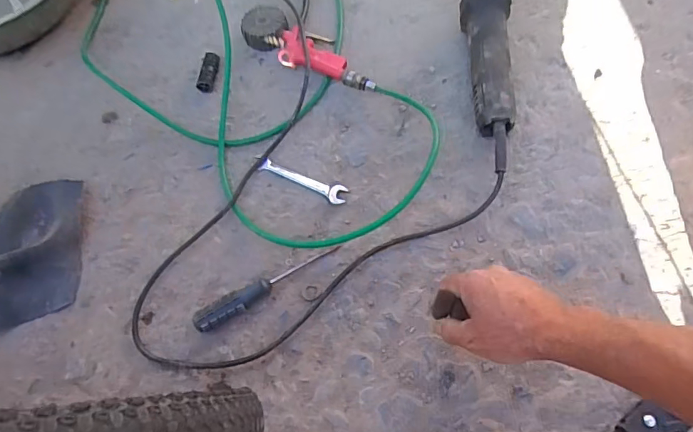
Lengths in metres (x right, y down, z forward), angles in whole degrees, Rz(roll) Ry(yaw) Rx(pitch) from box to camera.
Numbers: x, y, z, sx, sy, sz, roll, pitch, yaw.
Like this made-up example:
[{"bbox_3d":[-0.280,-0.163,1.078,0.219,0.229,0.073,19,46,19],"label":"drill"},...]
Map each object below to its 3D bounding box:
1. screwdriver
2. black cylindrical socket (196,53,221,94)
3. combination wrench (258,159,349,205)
[{"bbox_3d":[-0.090,0.084,0.551,0.182,0.026,0.026,-27,66,-11],"label":"screwdriver"},{"bbox_3d":[-0.213,-0.219,0.720,0.027,0.025,0.065,4,64,2],"label":"black cylindrical socket"},{"bbox_3d":[-0.059,-0.046,0.620,0.123,0.009,0.027,21,66,12],"label":"combination wrench"}]

